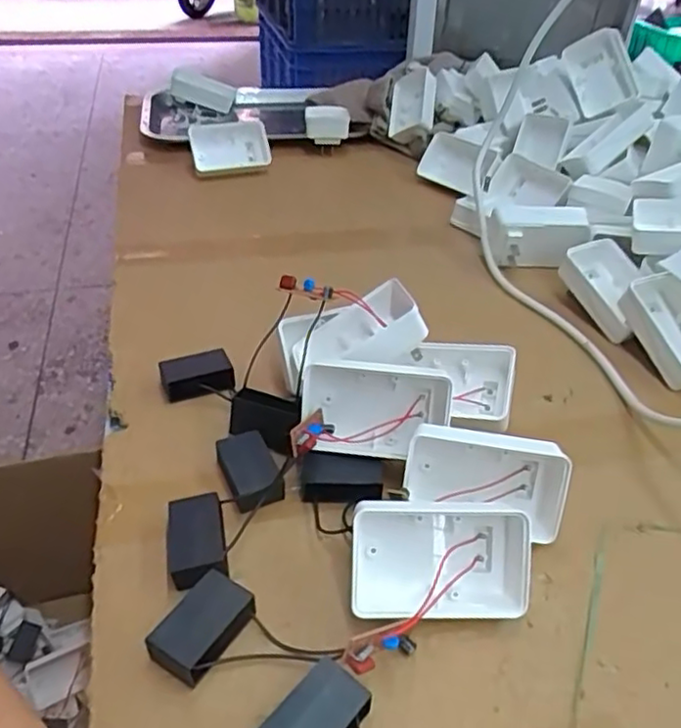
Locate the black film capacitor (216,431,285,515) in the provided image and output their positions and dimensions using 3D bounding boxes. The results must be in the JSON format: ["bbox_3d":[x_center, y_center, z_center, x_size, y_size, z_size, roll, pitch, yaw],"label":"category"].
[{"bbox_3d":[-0.057,0.066,0.406,0.030,0.021,0.047,-14,41,-20],"label":"black film capacitor"}]

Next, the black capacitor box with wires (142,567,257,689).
[{"bbox_3d":[-0.068,0.130,0.325,0.029,0.022,0.047,25,43,25],"label":"black capacitor box with wires"}]

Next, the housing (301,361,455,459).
[{"bbox_3d":[0.021,0.025,0.402,0.090,0.043,0.033,4,38,2],"label":"housing"}]

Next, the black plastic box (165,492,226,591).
[{"bbox_3d":[-0.079,0.099,0.361,0.029,0.022,0.050,-7,39,-12],"label":"black plastic box"}]

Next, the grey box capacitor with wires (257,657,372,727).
[{"bbox_3d":[-0.013,0.160,0.290,0.030,0.017,0.050,28,44,28],"label":"grey box capacitor with wires"}]

